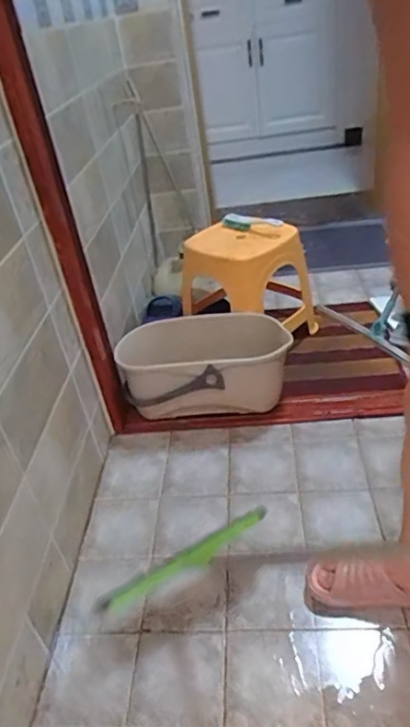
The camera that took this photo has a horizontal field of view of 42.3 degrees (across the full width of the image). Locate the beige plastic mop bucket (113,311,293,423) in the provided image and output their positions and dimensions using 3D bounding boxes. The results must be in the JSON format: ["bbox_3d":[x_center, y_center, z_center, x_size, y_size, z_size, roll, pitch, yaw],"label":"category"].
[{"bbox_3d":[-0.001,0.008,1.352,0.423,0.162,0.251,-3,34,6],"label":"beige plastic mop bucket"}]

